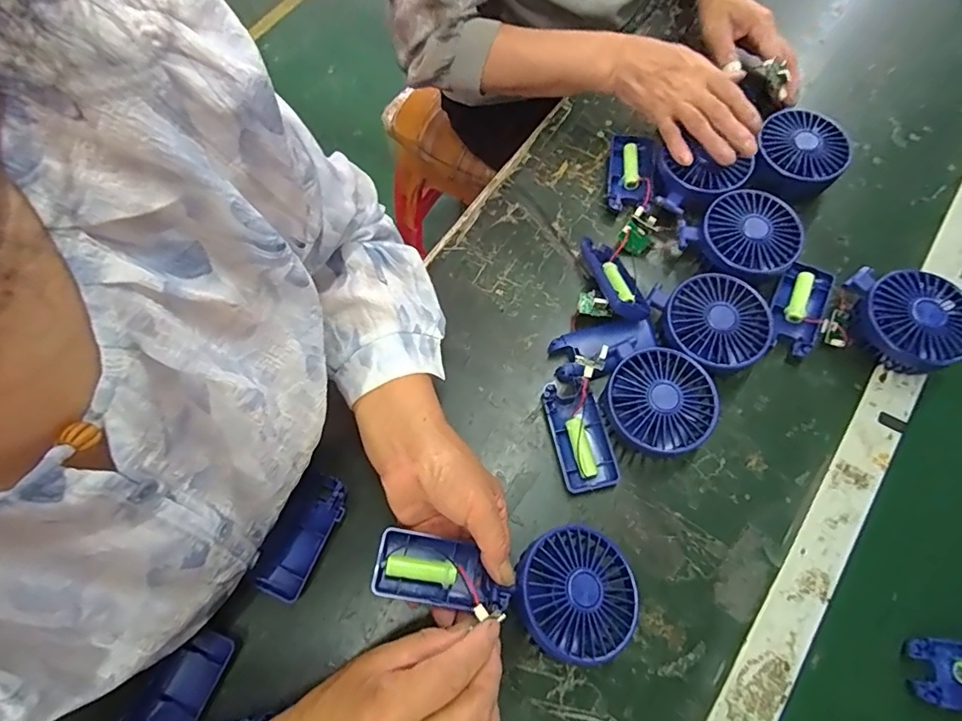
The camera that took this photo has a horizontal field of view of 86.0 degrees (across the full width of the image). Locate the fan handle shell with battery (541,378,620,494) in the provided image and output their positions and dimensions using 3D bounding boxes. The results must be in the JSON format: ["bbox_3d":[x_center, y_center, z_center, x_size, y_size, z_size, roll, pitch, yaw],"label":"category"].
[{"bbox_3d":[0.084,0.066,0.445,0.047,0.014,0.091,-12,69,-2],"label":"fan handle shell with battery"}]

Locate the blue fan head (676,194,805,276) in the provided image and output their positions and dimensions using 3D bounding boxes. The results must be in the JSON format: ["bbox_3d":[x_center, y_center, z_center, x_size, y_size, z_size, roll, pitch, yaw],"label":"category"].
[{"bbox_3d":[0.249,-0.114,0.493,0.089,0.042,0.093,-39,72,-12],"label":"blue fan head"}]

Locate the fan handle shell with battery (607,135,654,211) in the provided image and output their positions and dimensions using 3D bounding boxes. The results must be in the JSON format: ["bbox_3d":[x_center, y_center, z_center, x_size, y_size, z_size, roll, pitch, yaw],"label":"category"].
[{"bbox_3d":[0.157,-0.198,0.542,0.042,0.018,0.088,8,70,5],"label":"fan handle shell with battery"}]

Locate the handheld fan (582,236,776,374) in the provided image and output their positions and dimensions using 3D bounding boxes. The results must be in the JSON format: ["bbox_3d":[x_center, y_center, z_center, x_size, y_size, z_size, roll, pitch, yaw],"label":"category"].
[{"bbox_3d":[0.166,-0.049,0.465,0.173,0.049,0.085,27,73,12],"label":"handheld fan"}]

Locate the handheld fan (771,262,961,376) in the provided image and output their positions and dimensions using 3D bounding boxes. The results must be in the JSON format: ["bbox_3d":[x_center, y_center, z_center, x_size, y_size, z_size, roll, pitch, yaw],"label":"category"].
[{"bbox_3d":[0.342,-0.040,0.459,0.152,0.044,0.091,13,70,7],"label":"handheld fan"}]

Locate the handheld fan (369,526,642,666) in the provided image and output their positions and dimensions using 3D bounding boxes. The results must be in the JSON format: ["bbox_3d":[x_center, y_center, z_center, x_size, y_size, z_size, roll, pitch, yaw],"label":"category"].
[{"bbox_3d":[0.019,0.154,0.361,0.183,0.025,0.079,9,70,0],"label":"handheld fan"}]

